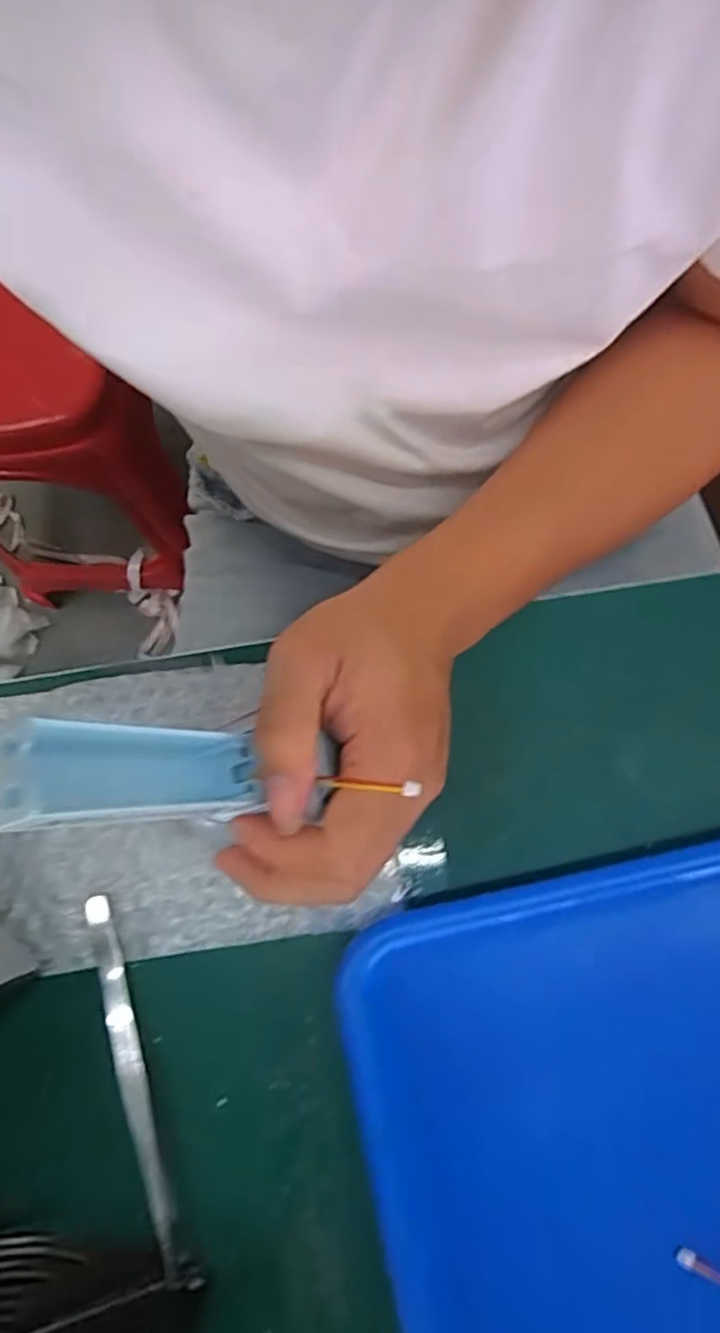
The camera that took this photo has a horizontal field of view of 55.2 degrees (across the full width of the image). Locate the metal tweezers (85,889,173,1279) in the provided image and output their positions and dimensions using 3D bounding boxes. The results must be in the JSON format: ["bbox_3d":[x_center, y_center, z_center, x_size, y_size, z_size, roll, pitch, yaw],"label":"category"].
[{"bbox_3d":[-0.095,0.167,0.285,0.011,0.010,0.142,-18,80,-2],"label":"metal tweezers"}]

